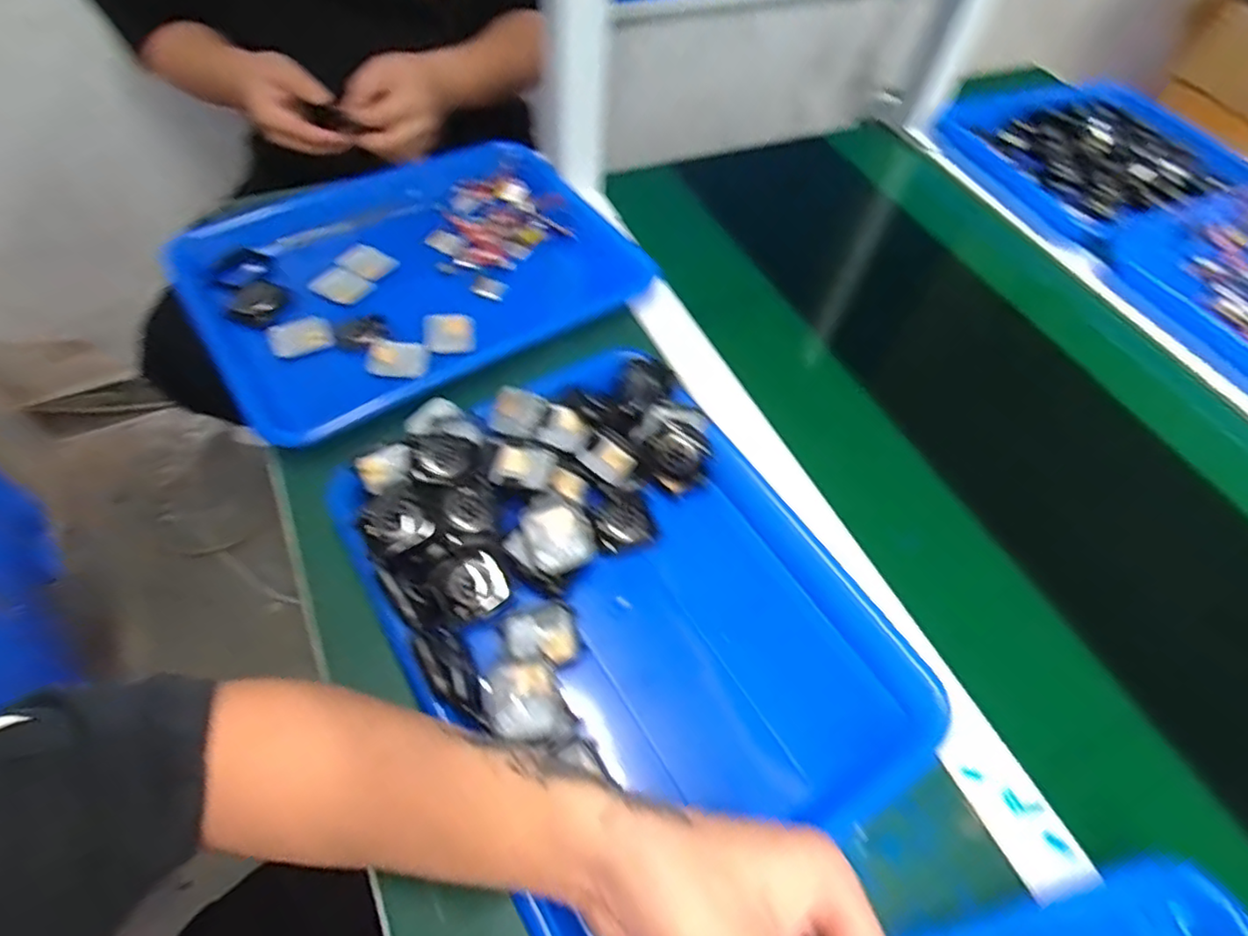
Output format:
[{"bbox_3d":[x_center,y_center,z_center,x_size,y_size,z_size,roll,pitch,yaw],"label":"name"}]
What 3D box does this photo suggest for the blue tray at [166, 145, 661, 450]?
[{"bbox_3d":[-0.178,-0.175,0.556,0.343,0.029,0.268,-30,63,-21],"label":"blue tray"}]

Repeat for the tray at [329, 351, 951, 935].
[{"bbox_3d":[0.002,0.076,0.386,0.254,0.049,0.330,-28,62,-20],"label":"tray"}]

